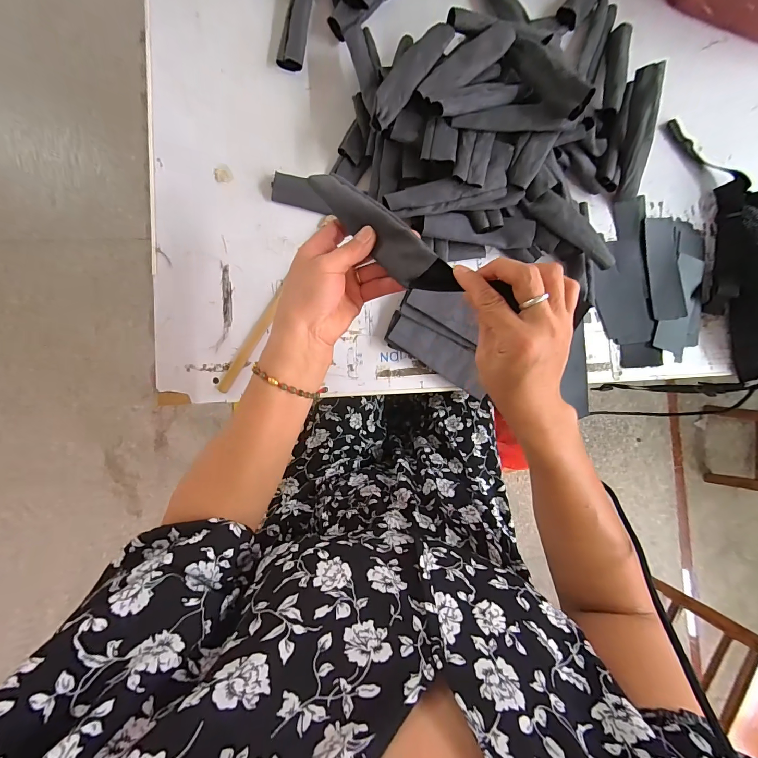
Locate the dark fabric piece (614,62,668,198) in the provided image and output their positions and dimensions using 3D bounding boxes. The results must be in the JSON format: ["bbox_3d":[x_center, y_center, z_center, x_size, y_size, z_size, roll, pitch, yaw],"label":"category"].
[{"bbox_3d":[0.340,-0.316,0.468,0.031,0.024,0.147,-18,125,-6],"label":"dark fabric piece"}]

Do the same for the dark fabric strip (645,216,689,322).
[{"bbox_3d":[0.412,-0.161,0.515,0.048,0.004,0.149,-4,86,-5],"label":"dark fabric strip"}]

